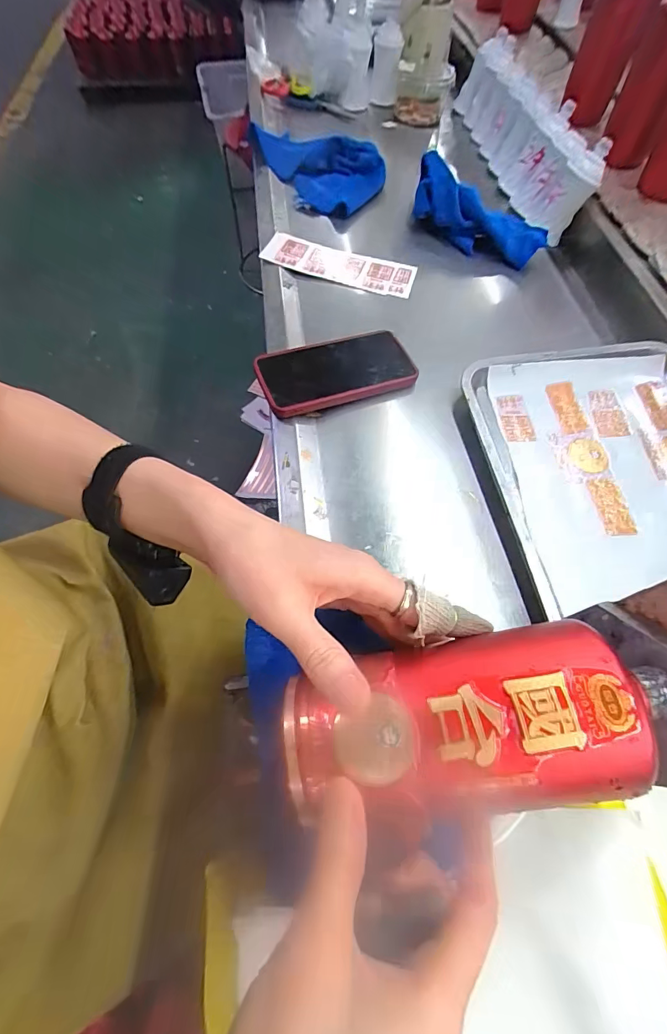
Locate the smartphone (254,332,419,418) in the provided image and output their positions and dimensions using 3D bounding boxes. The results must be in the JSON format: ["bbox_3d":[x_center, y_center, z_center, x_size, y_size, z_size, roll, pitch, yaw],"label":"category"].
[{"bbox_3d":[0.003,-0.158,0.451,0.165,0.016,0.082,-19,64,-10],"label":"smartphone"}]

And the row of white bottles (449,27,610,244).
[{"bbox_3d":[0.314,-0.654,0.709,0.084,0.110,0.482,-2,63,-4],"label":"row of white bottles"}]

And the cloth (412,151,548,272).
[{"bbox_3d":[0.203,-0.441,0.604,0.221,0.060,0.080,32,67,15],"label":"cloth"}]

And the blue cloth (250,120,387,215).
[{"bbox_3d":[-0.022,-0.565,0.669,0.148,0.046,0.234,-29,67,-15],"label":"blue cloth"}]

